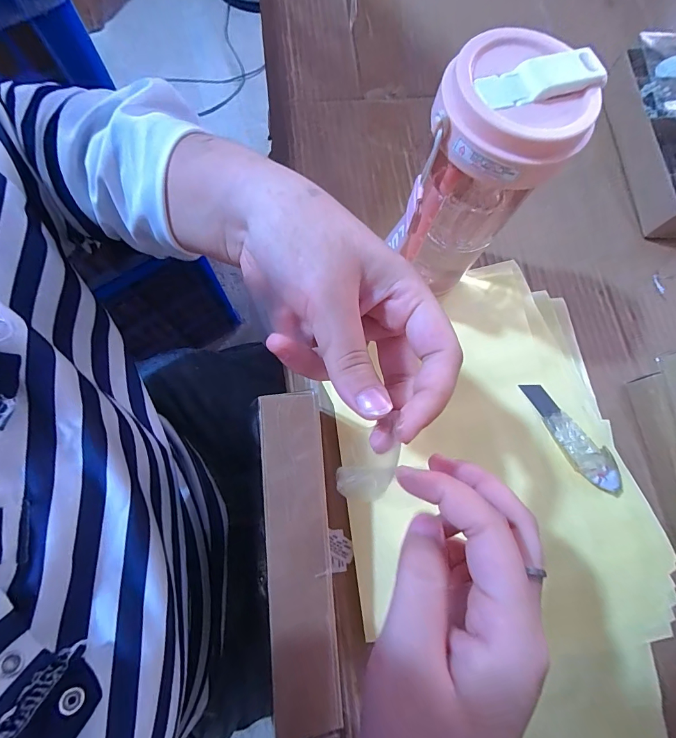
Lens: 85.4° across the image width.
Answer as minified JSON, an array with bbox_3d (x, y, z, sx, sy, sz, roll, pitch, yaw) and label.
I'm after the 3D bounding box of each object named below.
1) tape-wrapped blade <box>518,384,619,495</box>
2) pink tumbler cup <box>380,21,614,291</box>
[{"bbox_3d":[0.194,0.056,0.306,0.030,0.007,0.104,-35,79,-12],"label":"tape-wrapped blade"},{"bbox_3d":[0.088,-0.118,0.264,0.081,0.173,0.078,22,72,1],"label":"pink tumbler cup"}]

